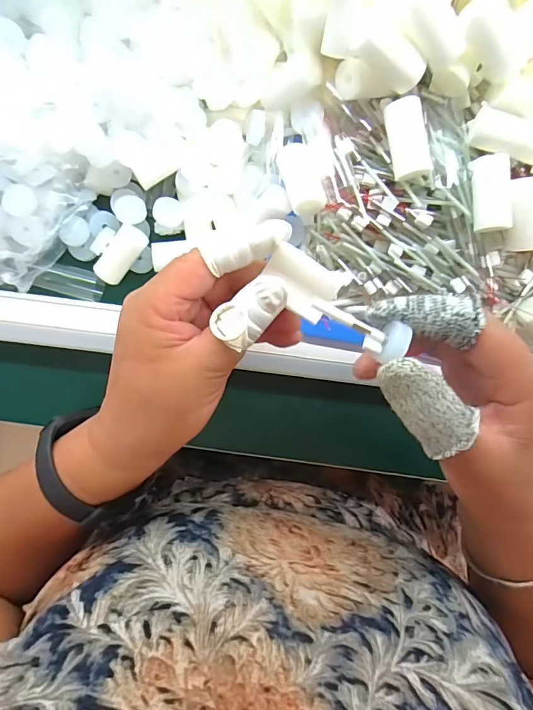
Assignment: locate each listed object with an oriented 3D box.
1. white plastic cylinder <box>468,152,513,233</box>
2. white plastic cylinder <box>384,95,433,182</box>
[{"bbox_3d":[0.131,-0.094,0.253,0.020,0.025,0.042,-9,91,-4],"label":"white plastic cylinder"},{"bbox_3d":[0.082,-0.126,0.251,0.021,0.022,0.041,-13,91,-4],"label":"white plastic cylinder"}]

